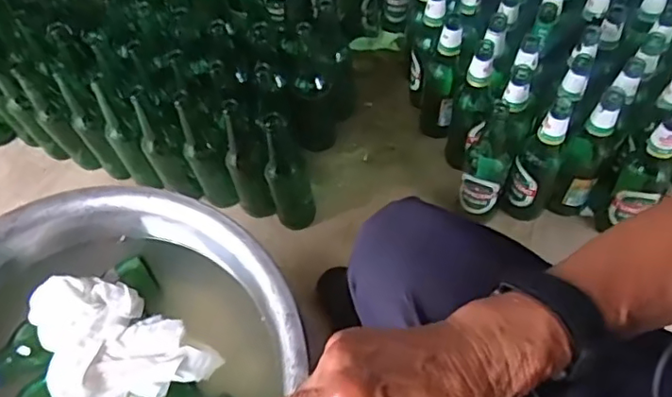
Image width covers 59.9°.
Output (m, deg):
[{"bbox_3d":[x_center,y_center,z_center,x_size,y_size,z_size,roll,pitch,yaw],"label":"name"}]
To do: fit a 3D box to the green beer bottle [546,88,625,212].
[{"bbox_3d":[0.395,-0.065,0.900,0.074,0.247,0.089,25,62,18],"label":"green beer bottle"}]

